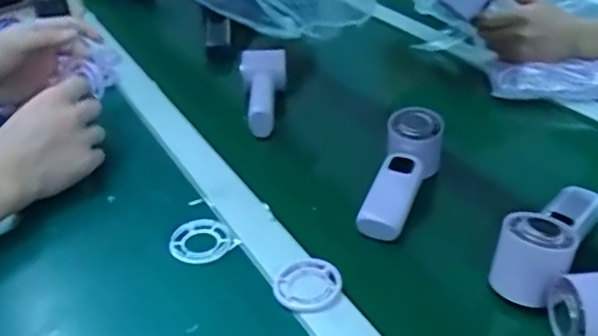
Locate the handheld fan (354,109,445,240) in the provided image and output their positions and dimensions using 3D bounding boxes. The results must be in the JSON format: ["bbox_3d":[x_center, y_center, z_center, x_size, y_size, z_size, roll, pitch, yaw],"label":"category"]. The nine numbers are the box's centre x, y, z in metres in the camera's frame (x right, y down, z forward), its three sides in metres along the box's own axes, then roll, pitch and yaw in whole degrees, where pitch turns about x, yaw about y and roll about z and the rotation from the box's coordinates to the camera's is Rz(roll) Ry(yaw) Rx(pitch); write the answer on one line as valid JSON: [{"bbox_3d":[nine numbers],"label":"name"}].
[{"bbox_3d":[0.097,0.007,0.577,0.052,0.038,0.154,14,56,22],"label":"handheld fan"}]

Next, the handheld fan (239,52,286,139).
[{"bbox_3d":[-0.045,-0.088,0.735,0.056,0.047,0.134,-1,47,1],"label":"handheld fan"}]

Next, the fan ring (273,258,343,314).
[{"bbox_3d":[0.008,0.092,0.475,0.050,0.006,0.053,-1,34,1],"label":"fan ring"}]

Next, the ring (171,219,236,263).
[{"bbox_3d":[-0.087,0.064,0.532,0.054,0.011,0.048,-10,35,-12],"label":"ring"}]

